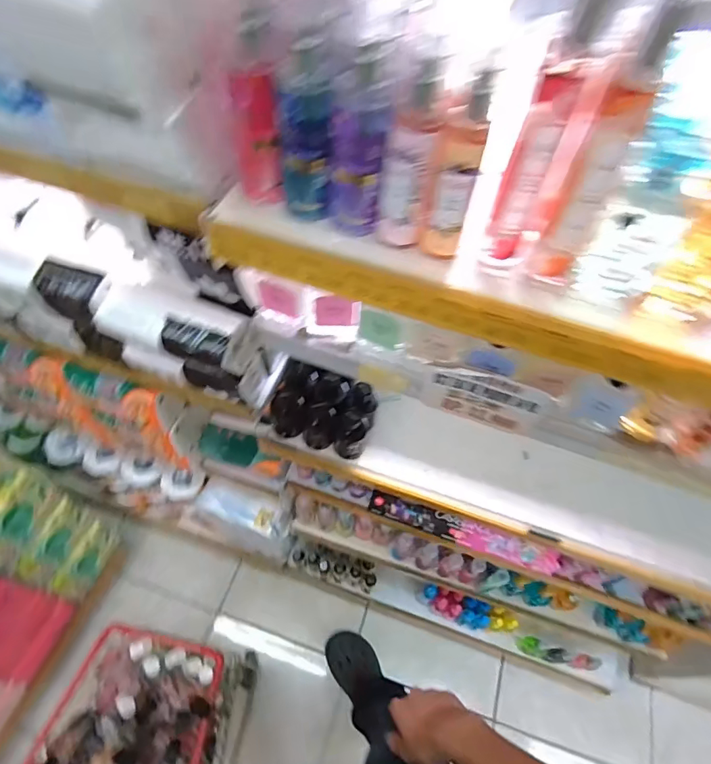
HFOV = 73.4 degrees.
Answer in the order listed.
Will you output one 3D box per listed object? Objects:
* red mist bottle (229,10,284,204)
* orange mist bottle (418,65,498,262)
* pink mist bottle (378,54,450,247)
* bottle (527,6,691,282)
[{"bbox_3d":[-0.079,-0.206,0.377,0.035,0.133,0.033,-9,59,-8],"label":"red mist bottle"},{"bbox_3d":[0.074,-0.157,0.359,0.037,0.135,0.038,18,59,8],"label":"orange mist bottle"},{"bbox_3d":[0.041,-0.164,0.363,0.036,0.132,0.039,9,58,3],"label":"pink mist bottle"},{"bbox_3d":[0.164,-0.145,0.325,0.041,0.174,0.032,24,60,11],"label":"bottle"}]

